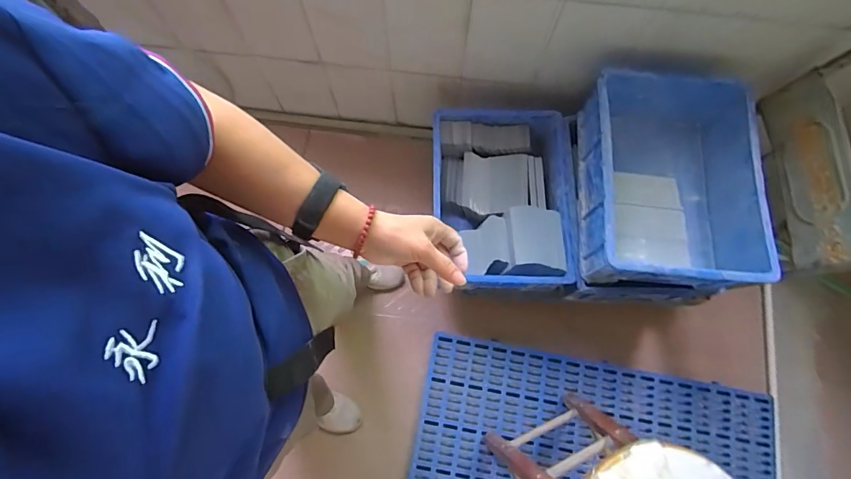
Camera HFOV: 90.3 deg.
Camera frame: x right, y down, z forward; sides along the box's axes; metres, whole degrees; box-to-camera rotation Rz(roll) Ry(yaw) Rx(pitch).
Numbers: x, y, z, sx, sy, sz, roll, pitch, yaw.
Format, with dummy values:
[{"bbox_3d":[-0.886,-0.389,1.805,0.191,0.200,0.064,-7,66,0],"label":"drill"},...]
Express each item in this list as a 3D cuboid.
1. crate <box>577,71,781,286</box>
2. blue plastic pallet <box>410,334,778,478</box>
[{"bbox_3d":[0.567,-0.143,1.013,0.361,0.209,0.505,5,73,1],"label":"crate"},{"bbox_3d":[0.482,0.648,1.144,1.019,0.032,0.587,10,73,2],"label":"blue plastic pallet"}]

